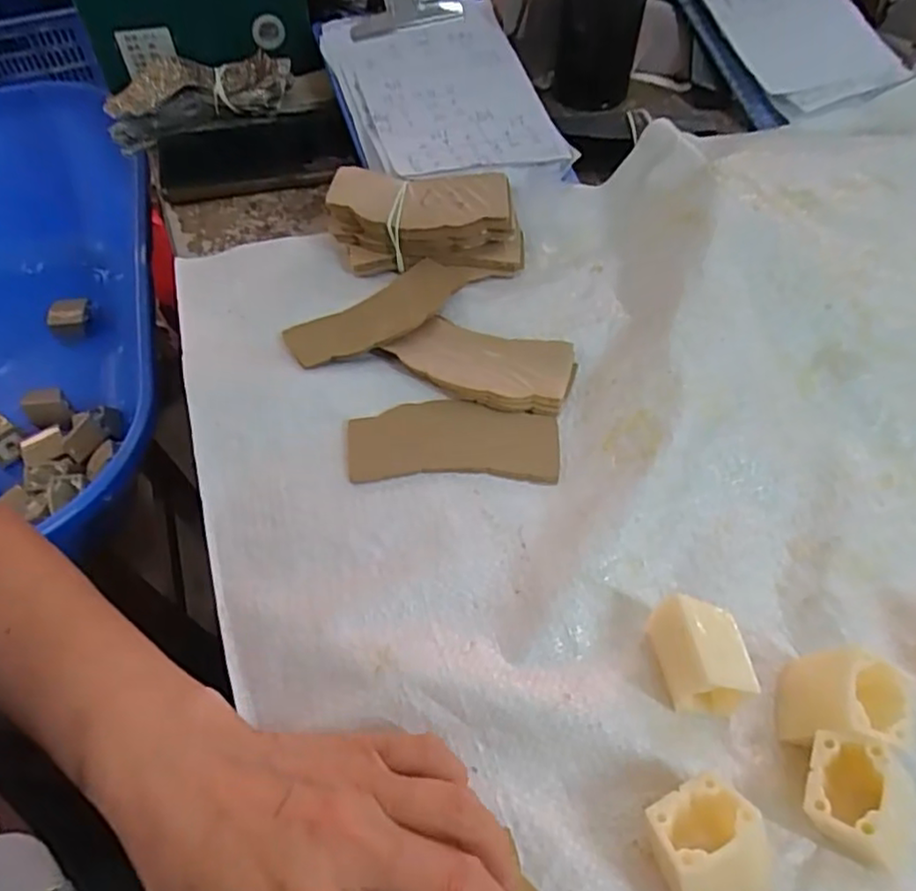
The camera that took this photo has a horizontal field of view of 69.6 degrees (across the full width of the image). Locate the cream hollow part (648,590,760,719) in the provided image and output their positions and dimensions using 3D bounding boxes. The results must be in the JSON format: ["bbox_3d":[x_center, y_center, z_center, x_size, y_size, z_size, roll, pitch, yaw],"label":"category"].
[{"bbox_3d":[0.099,0.089,0.275,0.032,0.034,0.042,-12,57,-9],"label":"cream hollow part"}]

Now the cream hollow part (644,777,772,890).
[{"bbox_3d":[0.091,0.148,0.237,0.036,0.021,0.044,-22,104,-11],"label":"cream hollow part"}]

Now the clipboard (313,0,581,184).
[{"bbox_3d":[-0.015,-0.268,0.496,0.143,0.024,0.210,-18,67,-10],"label":"clipboard"}]

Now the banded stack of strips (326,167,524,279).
[{"bbox_3d":[-0.021,-0.144,0.426,0.128,0.039,0.059,6,56,3],"label":"banded stack of strips"}]

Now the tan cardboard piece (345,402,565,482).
[{"bbox_3d":[-0.003,-0.002,0.359,0.111,0.005,0.049,0,56,-1],"label":"tan cardboard piece"}]

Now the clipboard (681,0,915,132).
[{"bbox_3d":[0.274,-0.385,0.568,0.145,0.032,0.234,-18,72,-11],"label":"clipboard"}]

